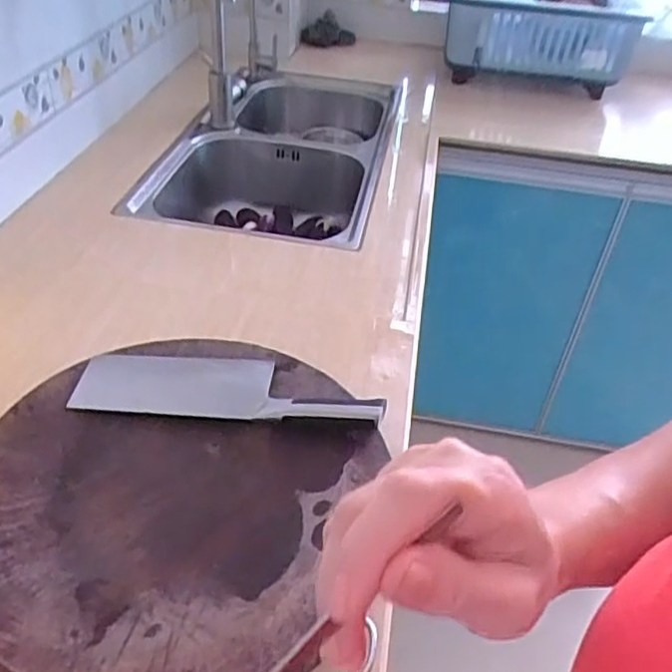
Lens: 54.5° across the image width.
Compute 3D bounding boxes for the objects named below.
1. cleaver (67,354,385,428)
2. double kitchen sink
[{"bbox_3d":[-0.103,0.045,0.635,0.289,0.030,0.078,6,42,-1],"label":"cleaver"},{"bbox_3d":[-0.108,-0.317,1.298,0.385,0.191,0.716,9,40,5],"label":"double kitchen sink"}]

